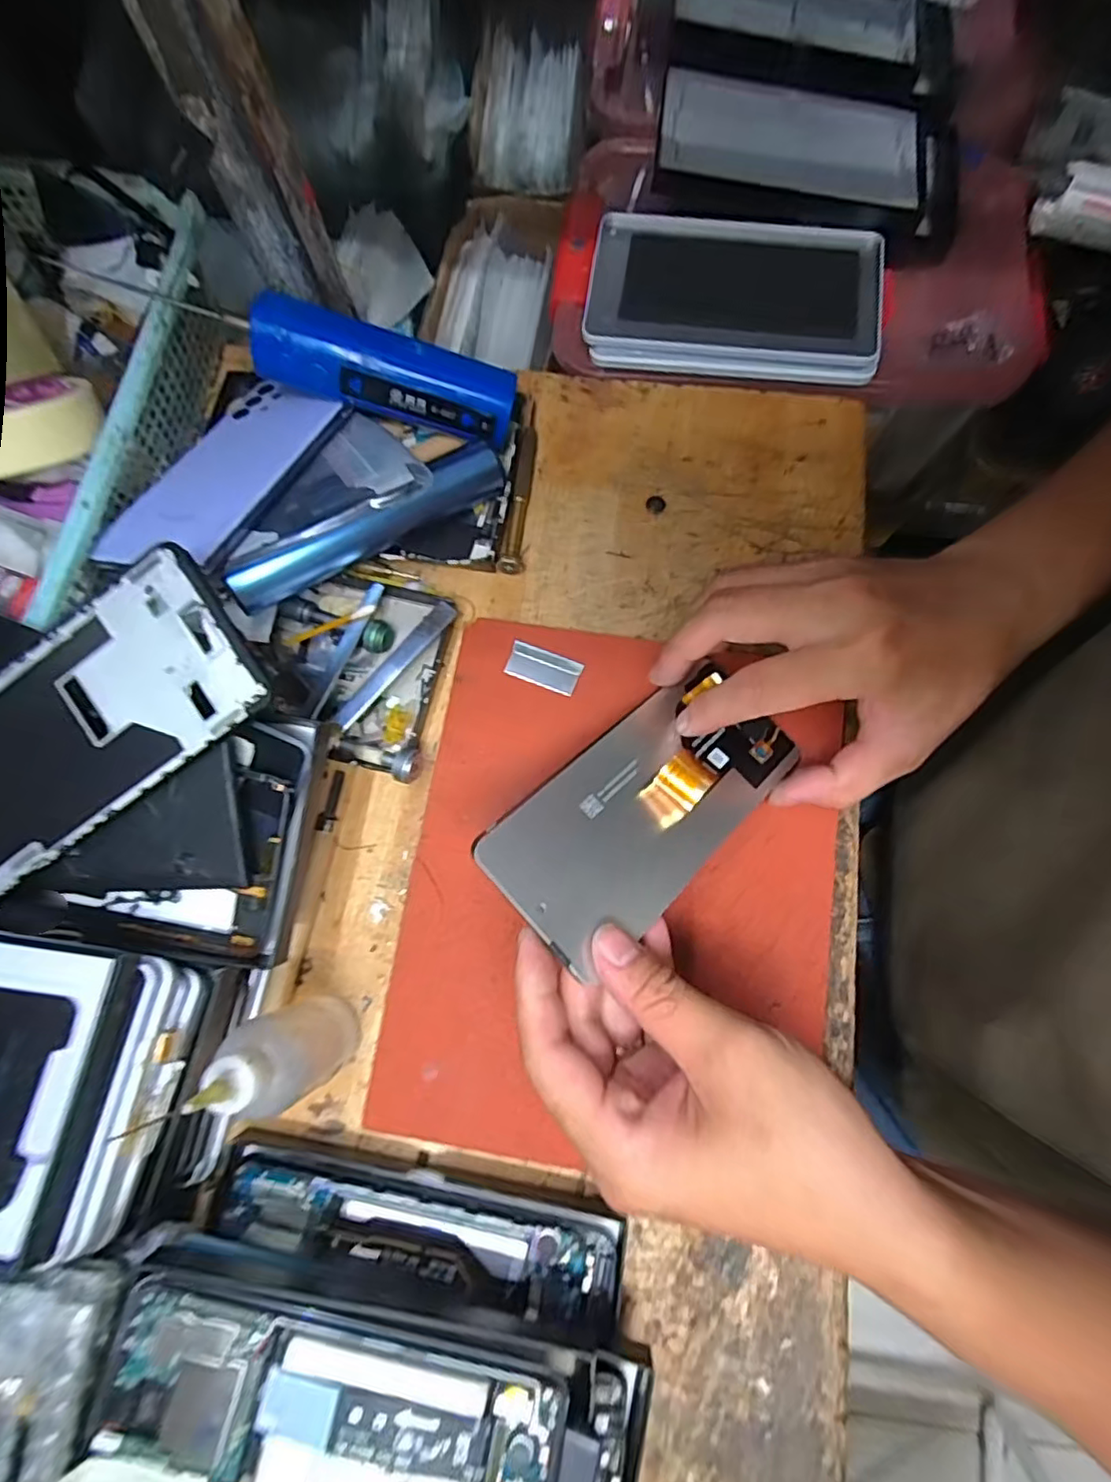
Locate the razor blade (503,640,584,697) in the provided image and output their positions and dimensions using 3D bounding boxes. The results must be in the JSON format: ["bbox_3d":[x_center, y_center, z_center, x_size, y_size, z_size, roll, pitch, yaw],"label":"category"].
[{"bbox_3d":[-0.006,-0.039,0.328,0.039,0.004,0.020,21,78,6],"label":"razor blade"}]

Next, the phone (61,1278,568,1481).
[{"bbox_3d":[-0.077,0.236,0.205,0.152,0.016,0.067,11,77,4],"label":"phone"}]

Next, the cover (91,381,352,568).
[{"bbox_3d":[-0.164,-0.138,0.311,0.070,0.007,0.138,11,59,11],"label":"cover"}]

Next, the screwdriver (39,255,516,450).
[{"bbox_3d":[-0.114,-0.196,0.316,0.186,0.029,0.033,11,76,-13],"label":"screwdriver"}]

